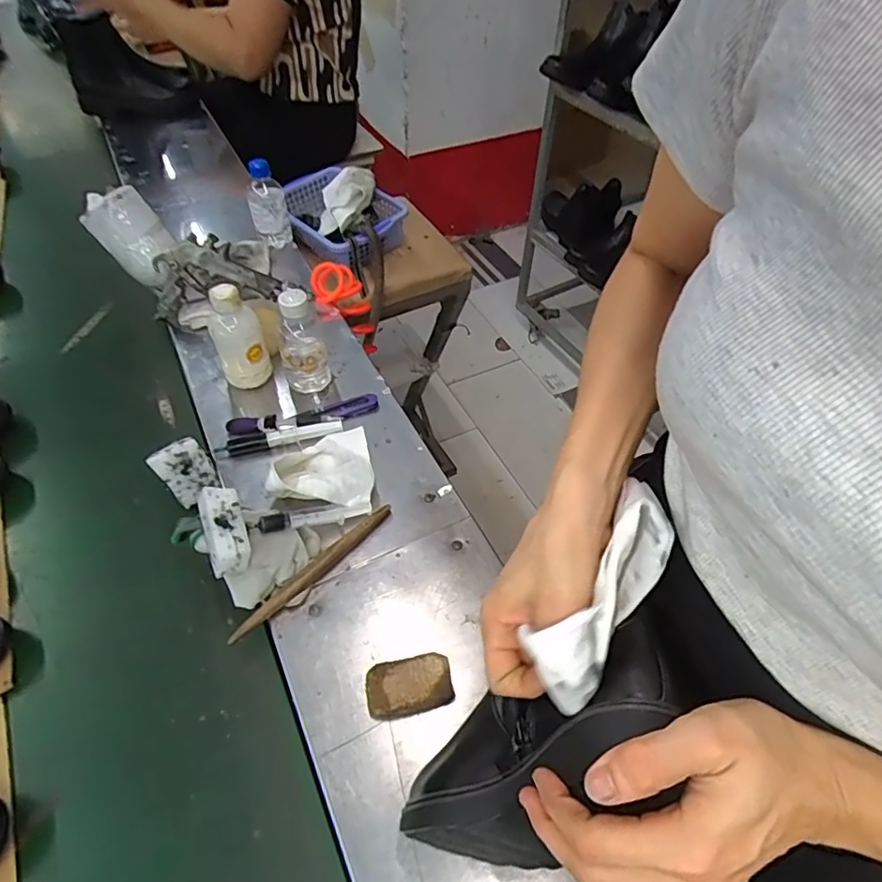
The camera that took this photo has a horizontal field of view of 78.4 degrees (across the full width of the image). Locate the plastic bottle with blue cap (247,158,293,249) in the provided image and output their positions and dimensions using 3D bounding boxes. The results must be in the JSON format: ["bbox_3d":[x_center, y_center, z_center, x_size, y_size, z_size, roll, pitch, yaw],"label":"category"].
[{"bbox_3d":[-0.278,-0.381,0.870,0.058,0.135,0.053,-11,53,-10],"label":"plastic bottle with blue cap"}]

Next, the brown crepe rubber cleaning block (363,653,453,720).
[{"bbox_3d":[-0.028,0.212,0.470,0.073,0.018,0.043,-8,51,-10],"label":"brown crepe rubber cleaning block"}]

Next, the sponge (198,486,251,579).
[{"bbox_3d":[-0.201,0.082,0.503,0.036,0.022,0.079,-15,78,-16],"label":"sponge"}]

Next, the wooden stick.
[{"bbox_3d":[-0.123,0.126,0.534,0.018,0.013,0.191,38,58,25],"label":"wooden stick"}]

